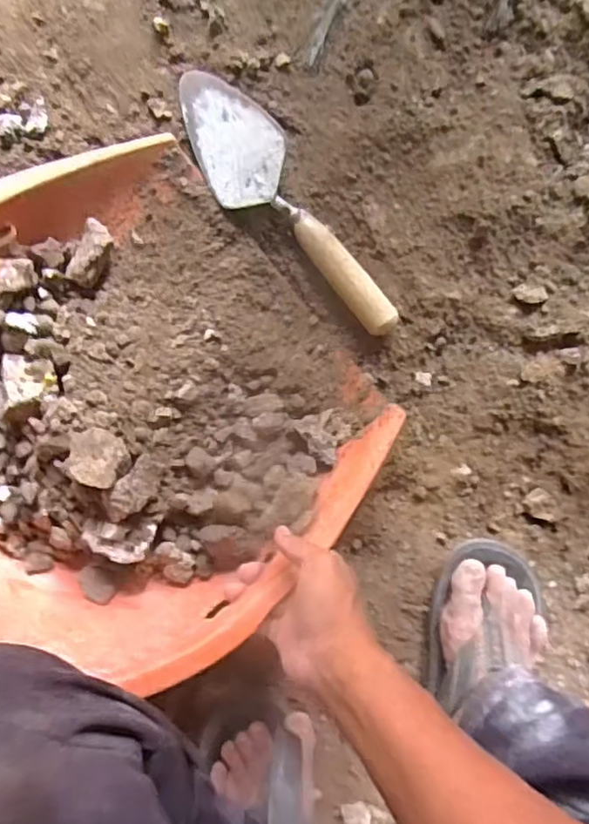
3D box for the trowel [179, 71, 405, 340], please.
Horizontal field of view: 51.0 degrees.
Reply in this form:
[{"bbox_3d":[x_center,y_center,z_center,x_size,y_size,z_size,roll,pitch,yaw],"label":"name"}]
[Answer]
[{"bbox_3d":[-0.016,-0.191,0.575,0.075,0.042,0.298,-34,91,2],"label":"trowel"}]

